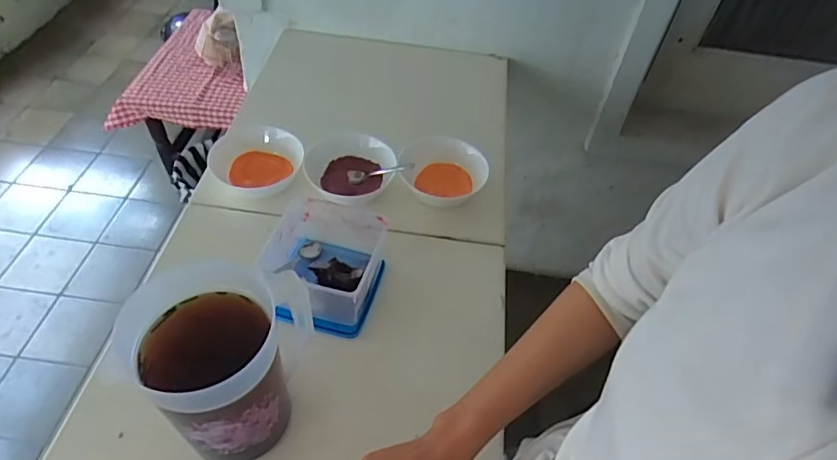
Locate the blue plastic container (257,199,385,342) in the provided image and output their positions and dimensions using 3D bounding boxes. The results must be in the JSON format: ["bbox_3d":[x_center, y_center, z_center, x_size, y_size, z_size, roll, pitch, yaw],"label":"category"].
[{"bbox_3d":[-0.126,0.038,0.713,0.147,0.094,0.165,15,49,7],"label":"blue plastic container"}]

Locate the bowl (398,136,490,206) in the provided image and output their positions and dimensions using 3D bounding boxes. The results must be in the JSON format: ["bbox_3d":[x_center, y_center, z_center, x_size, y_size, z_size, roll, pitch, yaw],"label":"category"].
[{"bbox_3d":[0.040,-0.095,0.869,0.138,0.065,0.132,3,49,-3],"label":"bowl"}]

